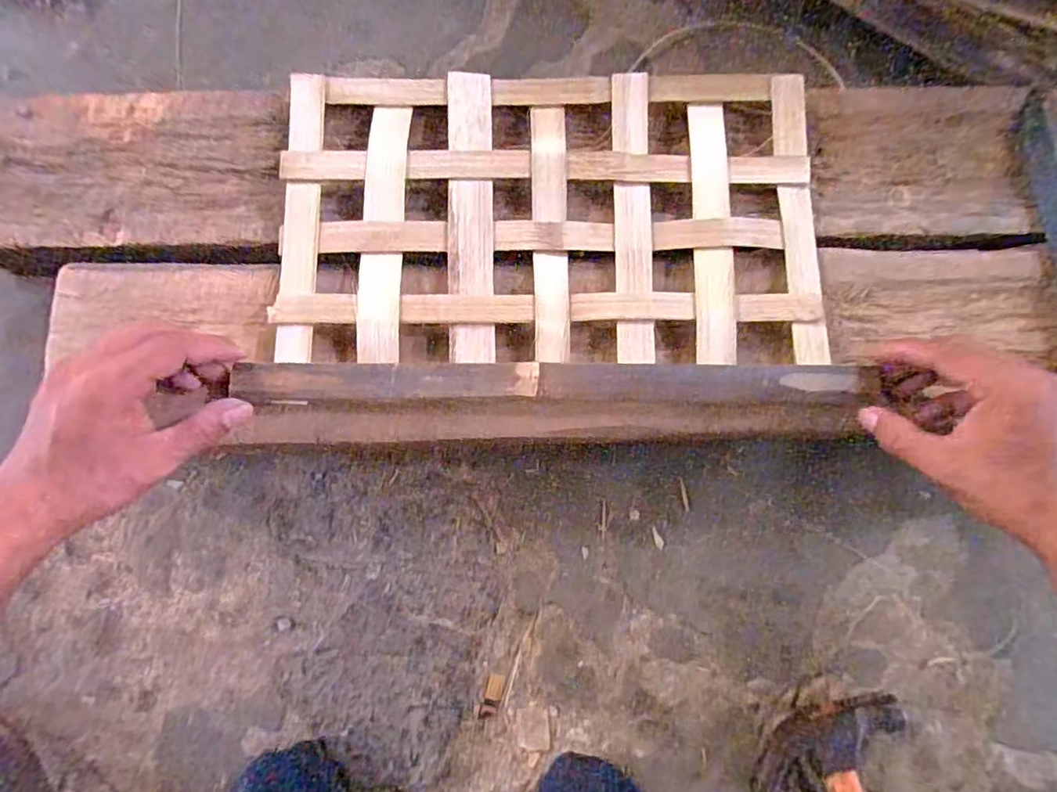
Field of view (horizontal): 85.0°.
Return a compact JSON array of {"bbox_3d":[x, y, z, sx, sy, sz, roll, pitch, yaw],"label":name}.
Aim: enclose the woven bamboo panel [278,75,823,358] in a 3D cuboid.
[{"bbox_3d":[0.016,-0.118,0.370,0.338,0.019,0.196,0,83,-2],"label":"woven bamboo panel"}]

